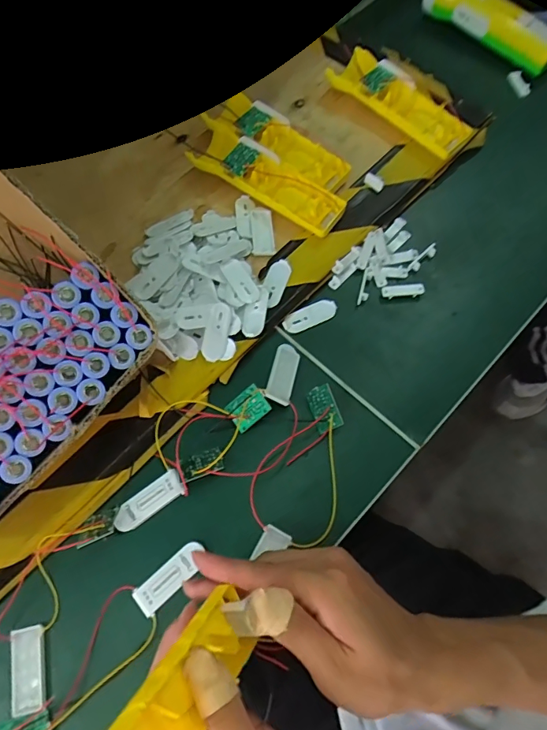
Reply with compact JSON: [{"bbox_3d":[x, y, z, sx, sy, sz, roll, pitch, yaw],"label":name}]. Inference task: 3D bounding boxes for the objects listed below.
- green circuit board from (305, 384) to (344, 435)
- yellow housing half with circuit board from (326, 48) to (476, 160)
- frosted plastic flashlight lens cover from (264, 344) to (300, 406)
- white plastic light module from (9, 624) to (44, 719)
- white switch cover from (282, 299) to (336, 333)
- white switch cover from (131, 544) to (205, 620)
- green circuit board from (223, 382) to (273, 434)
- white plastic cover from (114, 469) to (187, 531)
[{"bbox_3d":[0.040,0.035,0.364,0.006,0.028,0.035,-7,69,-42],"label":"green circuit board"},{"bbox_3d":[0.129,-0.270,0.465,0.153,0.033,0.047,41,74,17],"label":"yellow housing half with circuit board"},{"bbox_3d":[0.009,0.006,0.378,0.021,0.004,0.055,23,57,-10],"label":"frosted plastic flashlight lens cover"},{"bbox_3d":[-0.168,0.208,0.312,0.021,0.006,0.051,-16,67,-5],"label":"white plastic light module"},{"bbox_3d":[0.032,-0.044,0.409,0.049,0.008,0.019,-24,68,-8],"label":"white switch cover"},{"bbox_3d":[-0.074,0.153,0.329,0.057,0.005,0.021,-40,71,-14],"label":"white switch cover"},{"bbox_3d":[-0.020,0.035,0.366,0.033,0.004,0.026,-39,79,9],"label":"green circuit board"},{"bbox_3d":[-0.096,0.105,0.350,0.057,0.004,0.021,-33,70,-11],"label":"white plastic cover"}]

